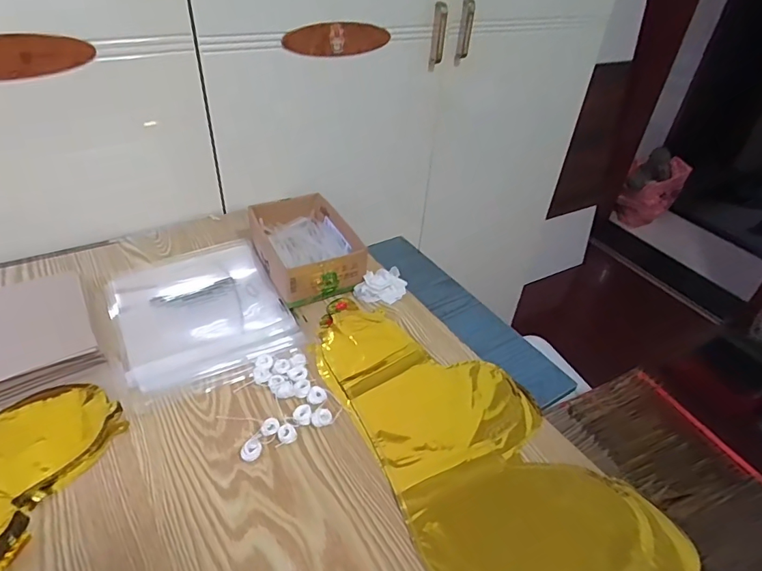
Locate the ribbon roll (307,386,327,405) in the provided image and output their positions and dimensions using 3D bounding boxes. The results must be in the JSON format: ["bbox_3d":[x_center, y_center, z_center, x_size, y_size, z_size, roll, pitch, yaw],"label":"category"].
[{"bbox_3d":[-0.073,0.125,0.534,0.022,0.006,0.022,3,39,-3],"label":"ribbon roll"}]

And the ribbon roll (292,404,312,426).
[{"bbox_3d":[-0.086,0.140,0.511,0.020,0.008,0.020,3,39,-3],"label":"ribbon roll"}]

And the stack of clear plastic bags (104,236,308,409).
[{"bbox_3d":[-0.252,0.029,0.655,0.215,0.012,0.284,-16,43,-24],"label":"stack of clear plastic bags"}]

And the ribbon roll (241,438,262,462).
[{"bbox_3d":[-0.131,0.167,0.474,0.020,0.012,0.018,-8,41,-16],"label":"ribbon roll"}]

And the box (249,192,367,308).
[{"bbox_3d":[-0.114,-0.059,0.706,0.132,0.066,0.197,-13,42,-22],"label":"box"}]

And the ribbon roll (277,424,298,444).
[{"bbox_3d":[-0.099,0.156,0.493,0.018,0.007,0.019,3,39,-3],"label":"ribbon roll"}]

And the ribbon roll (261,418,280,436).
[{"bbox_3d":[-0.118,0.151,0.500,0.018,0.008,0.019,3,39,-3],"label":"ribbon roll"}]

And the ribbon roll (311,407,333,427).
[{"bbox_3d":[-0.065,0.144,0.511,0.021,0.008,0.020,3,39,-3],"label":"ribbon roll"}]

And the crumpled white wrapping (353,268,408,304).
[{"bbox_3d":[0.003,-0.004,0.678,0.051,0.033,0.069,34,47,31],"label":"crumpled white wrapping"}]

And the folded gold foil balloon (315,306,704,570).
[{"bbox_3d":[0.086,0.156,0.500,0.213,0.022,0.429,-23,47,-31],"label":"folded gold foil balloon"}]

